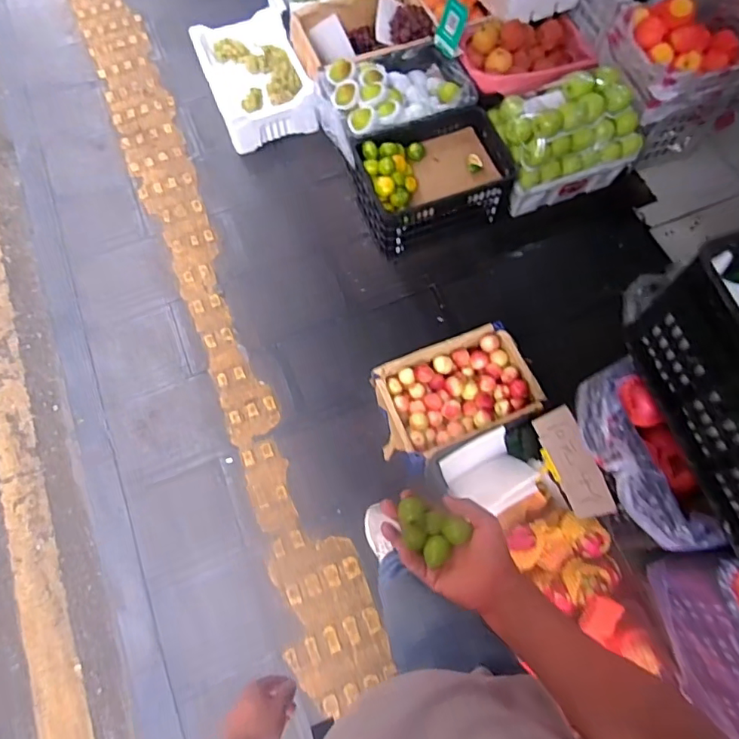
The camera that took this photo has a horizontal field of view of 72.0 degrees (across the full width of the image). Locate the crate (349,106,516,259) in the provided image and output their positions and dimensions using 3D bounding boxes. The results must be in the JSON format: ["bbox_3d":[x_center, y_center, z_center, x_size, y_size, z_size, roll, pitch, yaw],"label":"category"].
[{"bbox_3d":[0.223,-0.650,1.754,0.489,0.227,0.355,-19,71,-9],"label":"crate"}]

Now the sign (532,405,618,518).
[{"bbox_3d":[0.479,0.220,1.197,0.011,0.135,0.252,-14,75,-26],"label":"sign"}]

